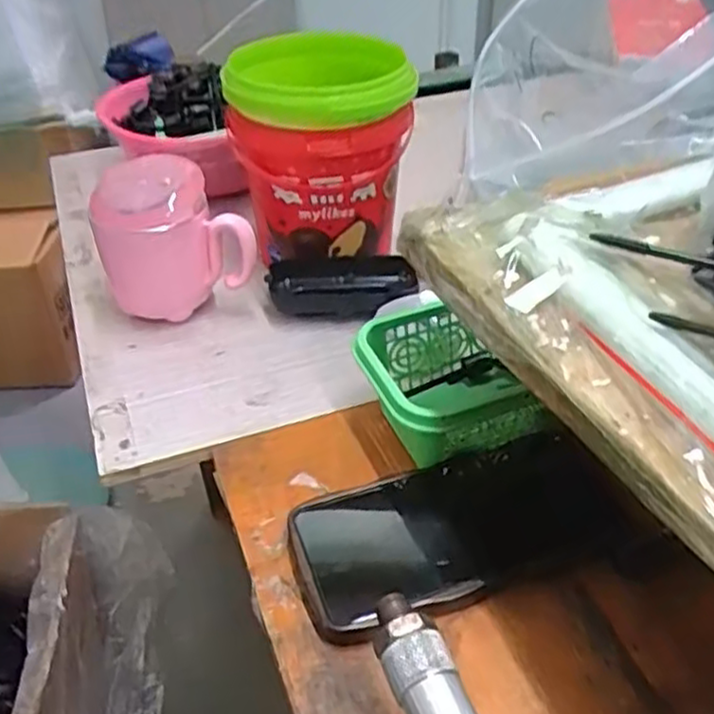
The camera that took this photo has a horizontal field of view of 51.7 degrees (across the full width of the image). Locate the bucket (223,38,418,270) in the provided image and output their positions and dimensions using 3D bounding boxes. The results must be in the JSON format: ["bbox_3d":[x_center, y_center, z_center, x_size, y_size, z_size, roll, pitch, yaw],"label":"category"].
[{"bbox_3d":[-0.028,-0.163,0.553,0.127,0.139,0.130,-6,39,-5],"label":"bucket"}]

